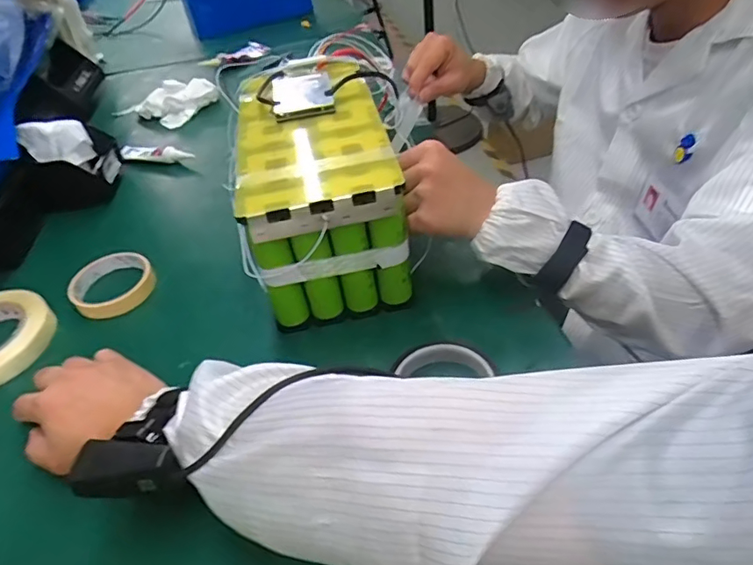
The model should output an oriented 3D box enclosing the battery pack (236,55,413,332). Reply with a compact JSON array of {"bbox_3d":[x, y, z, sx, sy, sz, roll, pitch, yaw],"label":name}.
[{"bbox_3d":[-0.058,-0.102,0.554,0.144,0.158,0.259,-10,43,-4],"label":"battery pack"}]

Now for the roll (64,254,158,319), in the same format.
[{"bbox_3d":[-0.295,0.003,0.583,0.088,0.028,0.088,-27,46,-21],"label":"roll"}]

